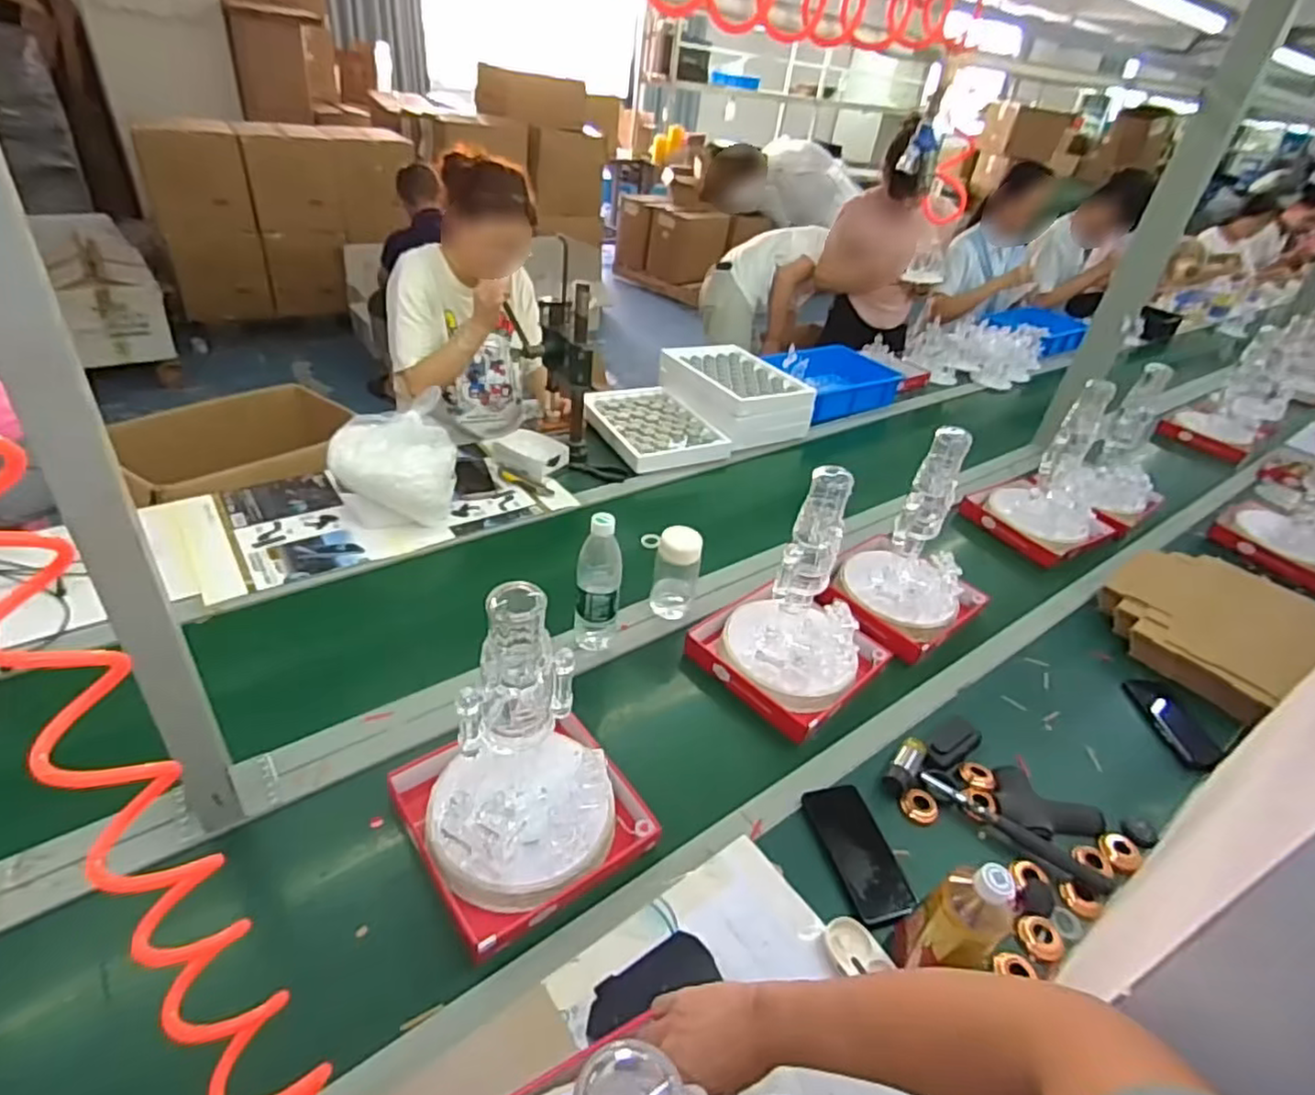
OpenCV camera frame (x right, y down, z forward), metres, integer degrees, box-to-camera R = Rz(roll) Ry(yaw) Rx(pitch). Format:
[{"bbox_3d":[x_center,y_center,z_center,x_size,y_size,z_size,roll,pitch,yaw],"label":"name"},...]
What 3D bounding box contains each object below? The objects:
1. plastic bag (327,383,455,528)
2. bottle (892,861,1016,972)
[{"bbox_3d":[-0.473,-0.138,1.235,0.212,0.188,0.162,-8,38,-21],"label":"plastic bag"},{"bbox_3d":[0.289,0.365,0.657,0.071,0.172,0.061,18,36,14],"label":"bottle"}]

